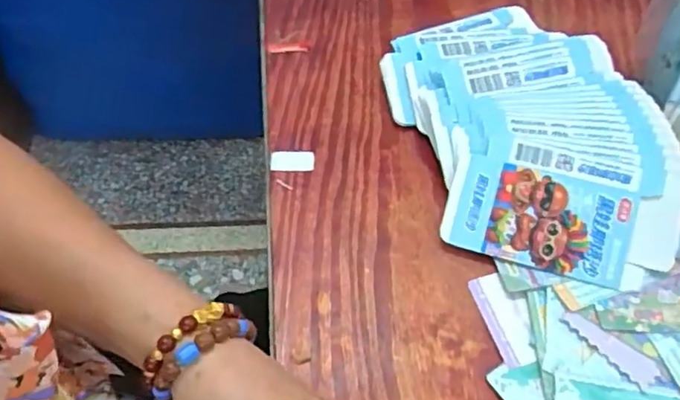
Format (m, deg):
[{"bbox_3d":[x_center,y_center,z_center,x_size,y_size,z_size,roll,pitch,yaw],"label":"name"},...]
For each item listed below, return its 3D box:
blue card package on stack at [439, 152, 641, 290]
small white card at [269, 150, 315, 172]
[{"bbox_3d":[0.133,0.013,0.398,0.118,0.004,0.065,15,84,11],"label":"blue card package on stack"},{"bbox_3d":[-0.037,-0.030,0.452,0.033,0.004,0.017,2,59,1],"label":"small white card"}]

